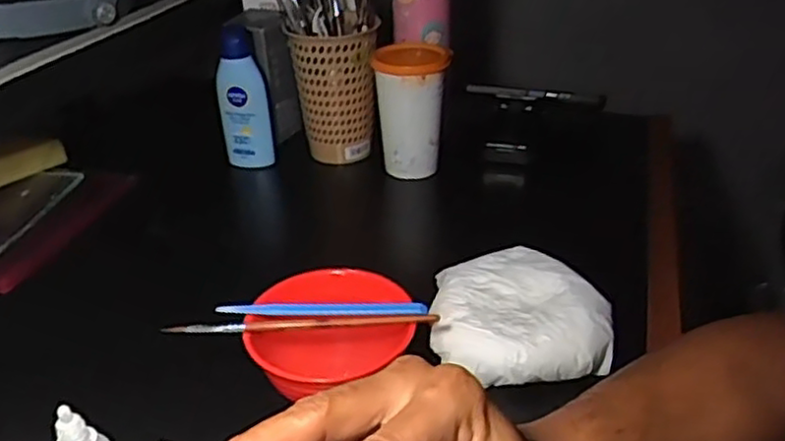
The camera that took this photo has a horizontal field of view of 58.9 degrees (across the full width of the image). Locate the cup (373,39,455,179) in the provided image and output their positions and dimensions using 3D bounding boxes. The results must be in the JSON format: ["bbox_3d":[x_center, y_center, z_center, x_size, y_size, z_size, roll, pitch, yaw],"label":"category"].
[{"bbox_3d":[0.019,-0.112,0.721,0.073,0.125,0.069,1,31,3],"label":"cup"}]

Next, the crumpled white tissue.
[{"bbox_3d":[0.091,0.064,0.497,0.122,0.037,0.113,2,31,4],"label":"crumpled white tissue"}]

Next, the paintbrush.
[{"bbox_3d":[-0.058,0.066,0.446,0.172,0.010,0.010,-1,31,-1],"label":"paintbrush"}]

